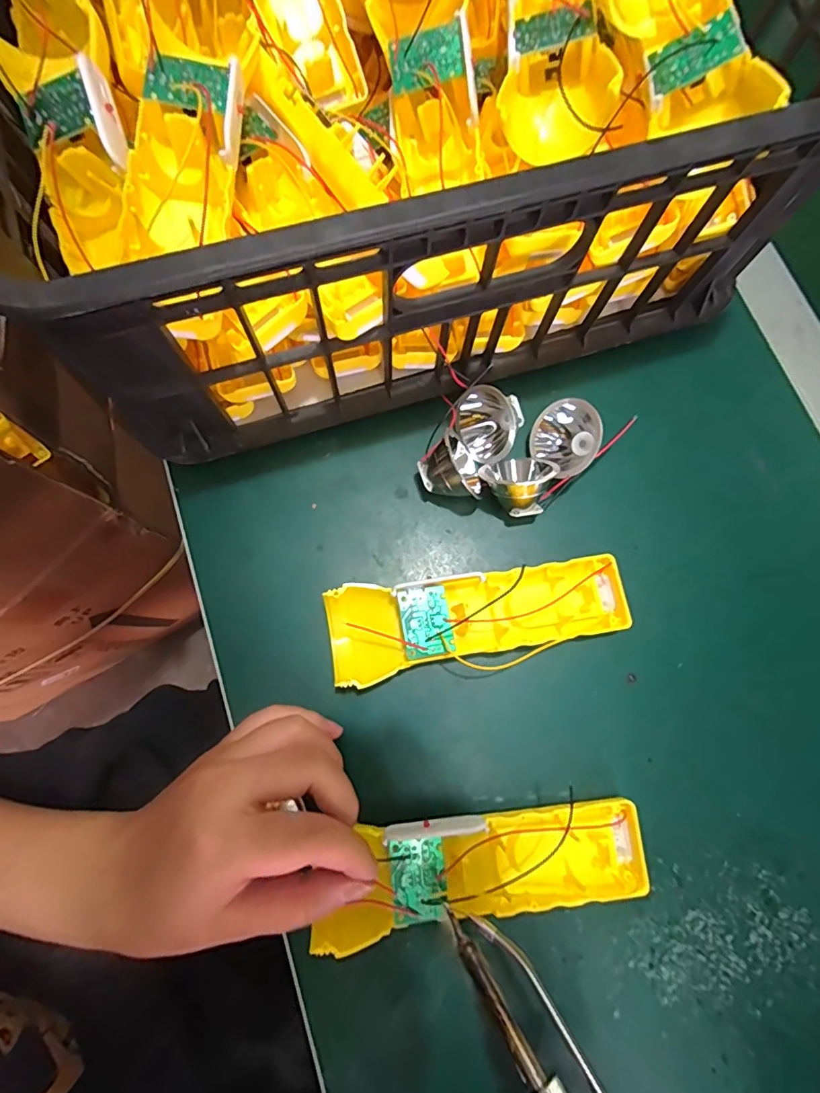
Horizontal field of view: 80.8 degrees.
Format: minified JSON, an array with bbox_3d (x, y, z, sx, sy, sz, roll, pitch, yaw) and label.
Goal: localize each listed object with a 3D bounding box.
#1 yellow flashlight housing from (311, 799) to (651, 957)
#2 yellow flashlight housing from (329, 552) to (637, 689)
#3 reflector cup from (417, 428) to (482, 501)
[{"bbox_3d":[0.037,0.155,0.235,0.158,0.021,0.046,-4,77,-10],"label":"yellow flashlight housing"},{"bbox_3d":[0.039,0.040,0.267,0.165,0.029,0.051,-7,78,-3],"label":"yellow flashlight housing"},{"bbox_3d":[0.026,-0.043,0.282,0.037,0.031,0.032,43,80,7],"label":"reflector cup"}]

